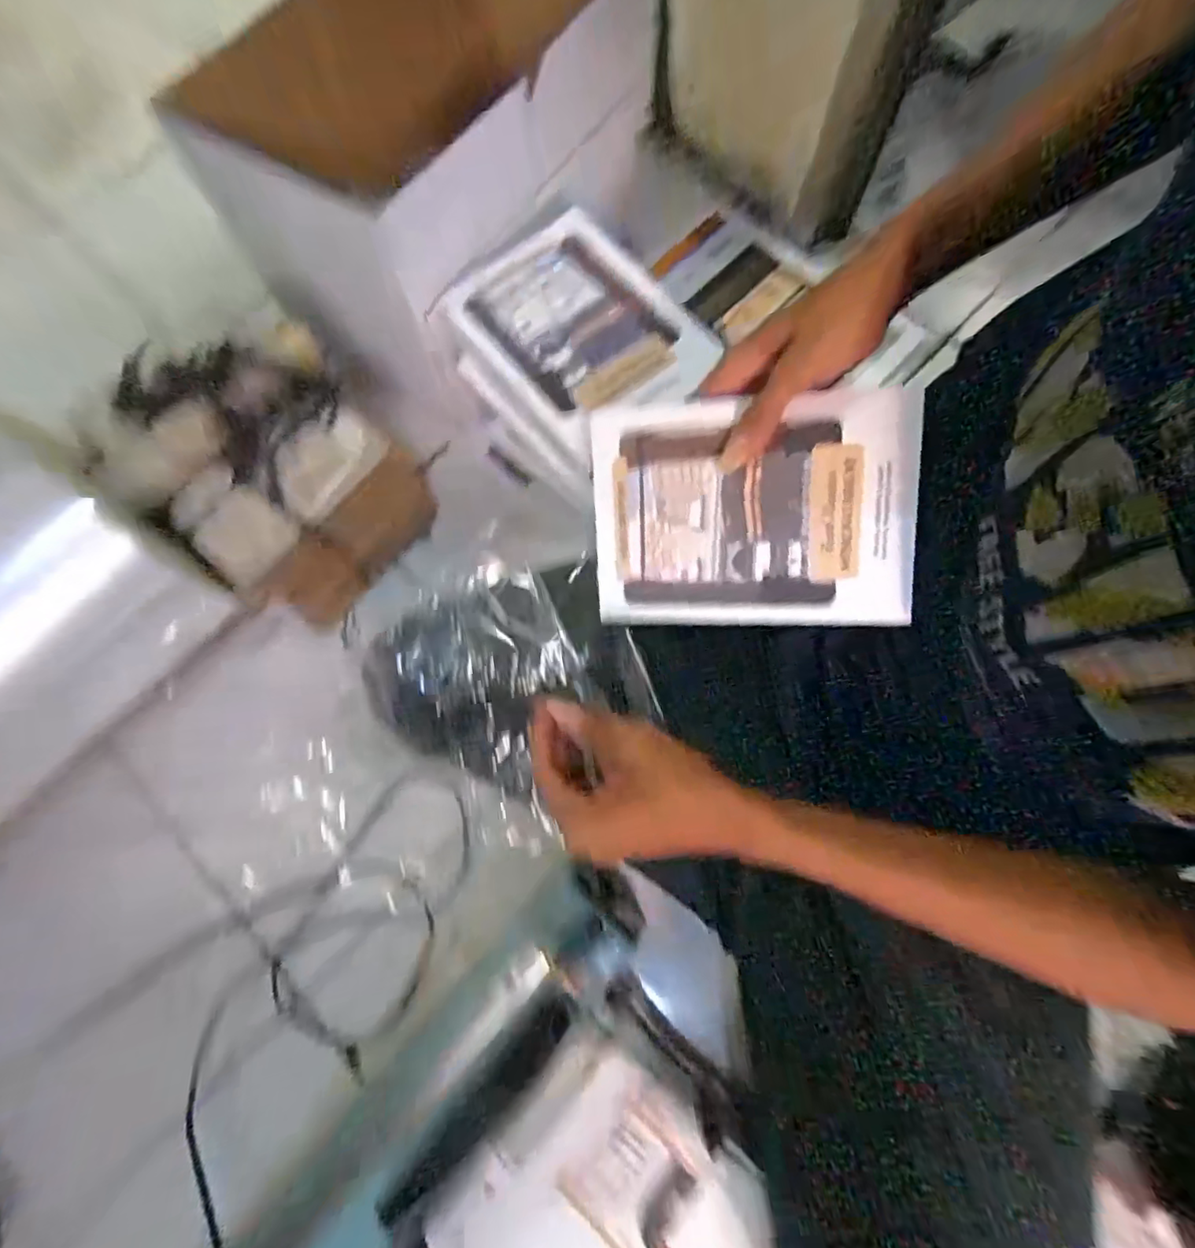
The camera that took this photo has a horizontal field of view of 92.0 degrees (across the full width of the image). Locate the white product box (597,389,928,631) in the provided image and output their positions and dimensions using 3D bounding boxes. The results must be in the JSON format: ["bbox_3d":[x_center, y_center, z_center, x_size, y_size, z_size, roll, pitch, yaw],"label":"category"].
[{"bbox_3d":[0.095,-0.071,0.371,0.198,0.012,0.142,0,100,14],"label":"white product box"}]

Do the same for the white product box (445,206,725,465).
[{"bbox_3d":[-0.011,-0.228,0.443,0.138,0.024,0.197,-36,76,-8],"label":"white product box"}]

